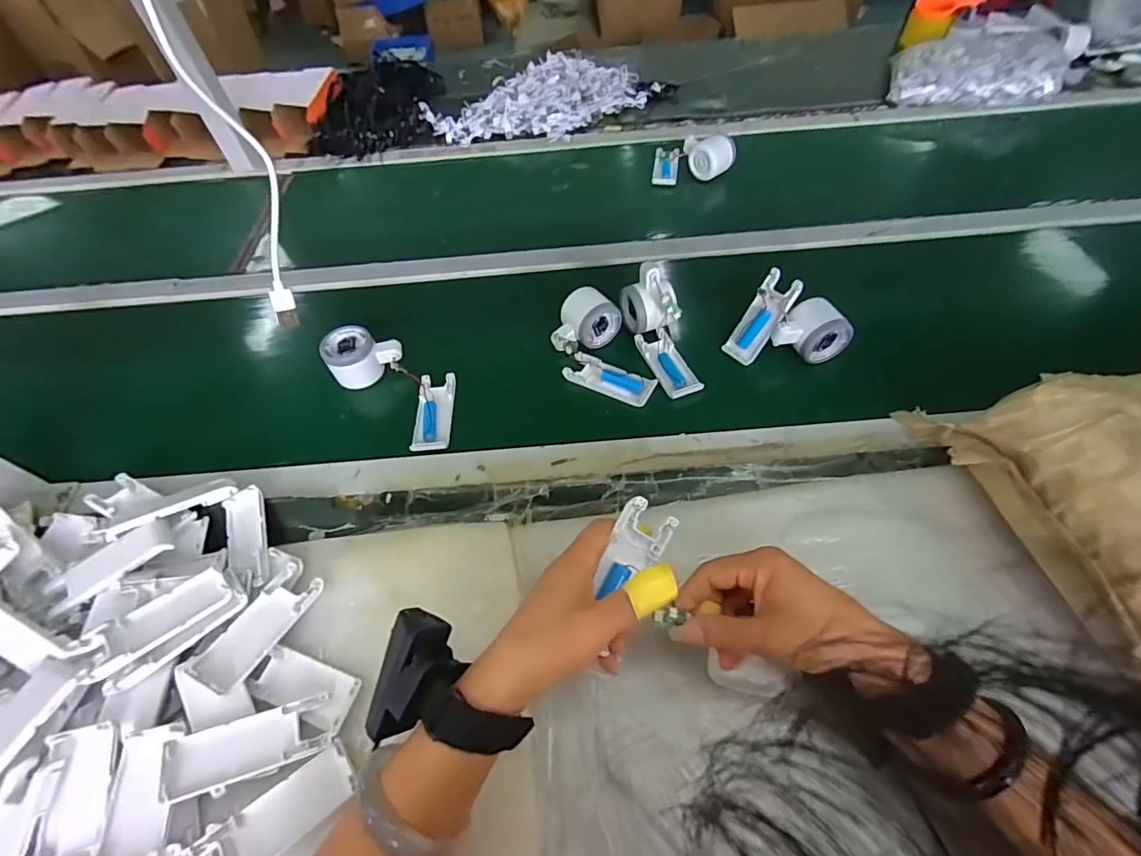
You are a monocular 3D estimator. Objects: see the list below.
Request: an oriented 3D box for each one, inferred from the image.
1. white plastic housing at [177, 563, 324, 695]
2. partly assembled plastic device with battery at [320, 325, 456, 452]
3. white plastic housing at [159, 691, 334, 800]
[{"bbox_3d":[-0.259,0.164,0.412,0.044,0.014,0.102,30,52,6],"label":"white plastic housing"},{"bbox_3d":[-0.198,-0.052,0.579,0.198,0.038,0.089,41,67,14],"label":"partly assembled plastic device with battery"},{"bbox_3d":[-0.232,0.231,0.361,0.101,0.016,0.038,-10,53,-22],"label":"white plastic housing"}]

